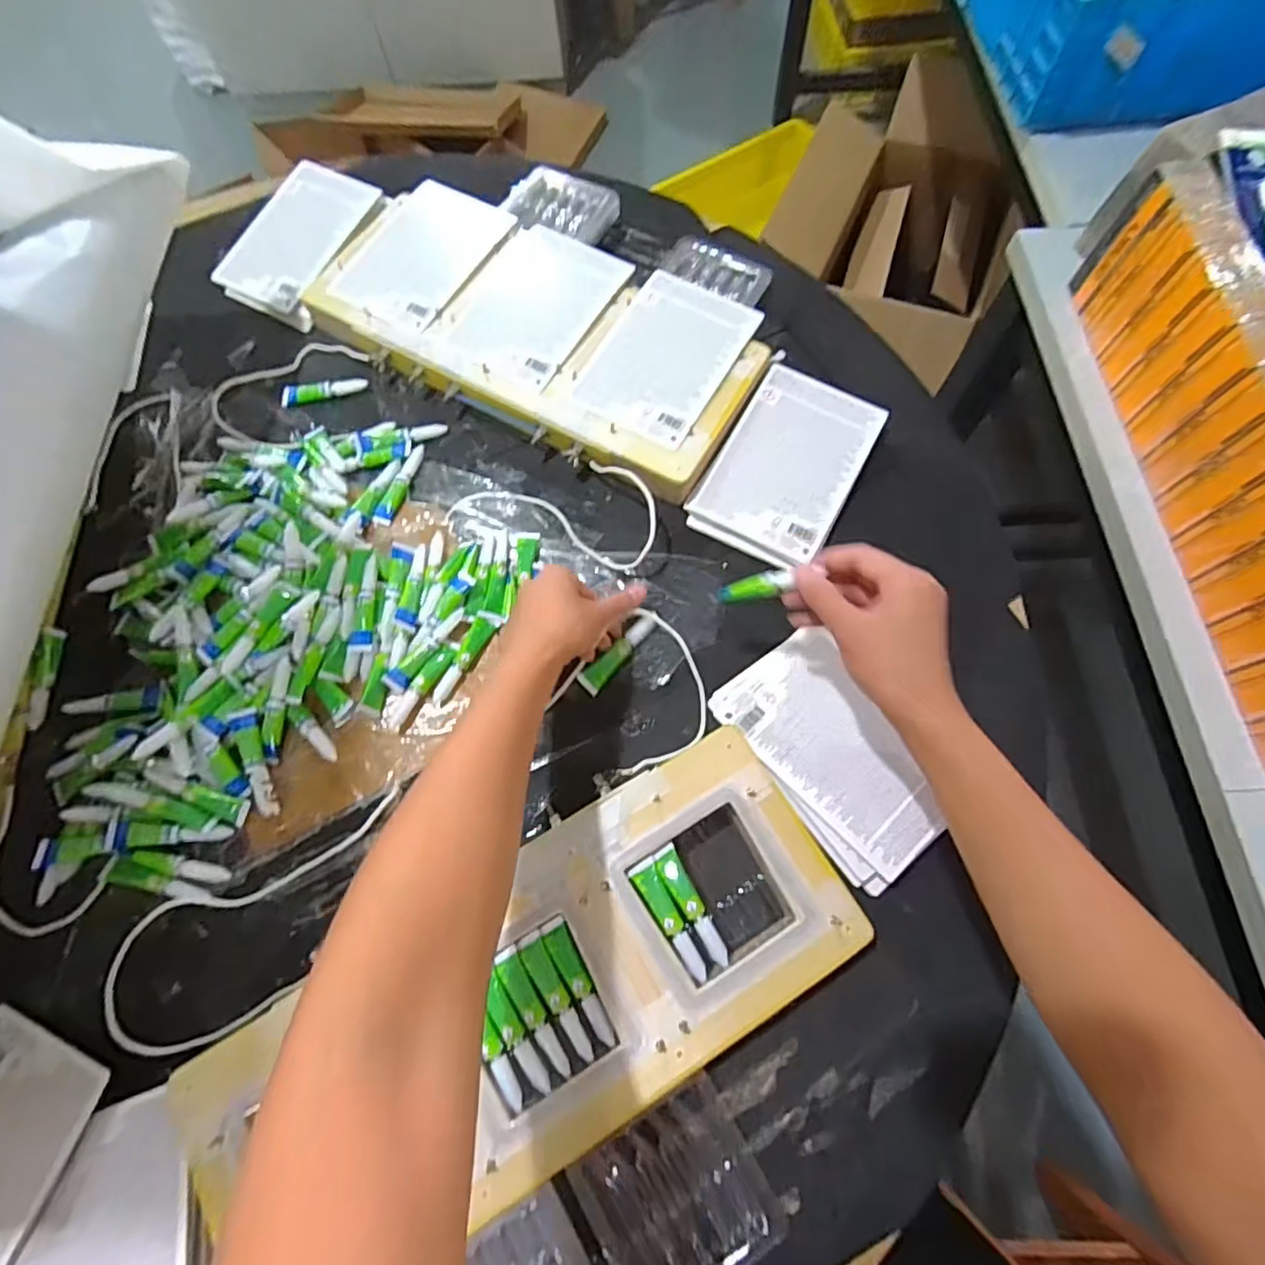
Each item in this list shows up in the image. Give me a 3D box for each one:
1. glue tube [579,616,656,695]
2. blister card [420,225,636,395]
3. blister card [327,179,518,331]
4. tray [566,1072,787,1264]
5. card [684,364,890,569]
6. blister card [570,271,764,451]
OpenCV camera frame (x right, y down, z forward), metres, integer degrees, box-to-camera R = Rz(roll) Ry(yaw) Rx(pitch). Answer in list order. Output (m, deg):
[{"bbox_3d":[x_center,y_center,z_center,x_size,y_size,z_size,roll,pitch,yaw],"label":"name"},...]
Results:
[{"bbox_3d":[-0.011,0.018,0.506,0.019,0.014,0.076,42,76,16],"label":"glue tube"},{"bbox_3d":[-0.091,-0.311,0.586,0.130,0.007,0.175,31,73,13],"label":"blister card"},{"bbox_3d":[-0.204,-0.375,0.612,0.116,0.010,0.169,26,72,11],"label":"blister card"},{"bbox_3d":[0.029,0.352,0.385,0.102,0.011,0.097,-31,71,-9],"label":"tray"},{"bbox_3d":[0.139,-0.150,0.554,0.119,0.020,0.180,29,73,12],"label":"card"},{"bbox_3d":[0.033,-0.253,0.564,0.116,0.008,0.171,27,72,11],"label":"blister card"}]

